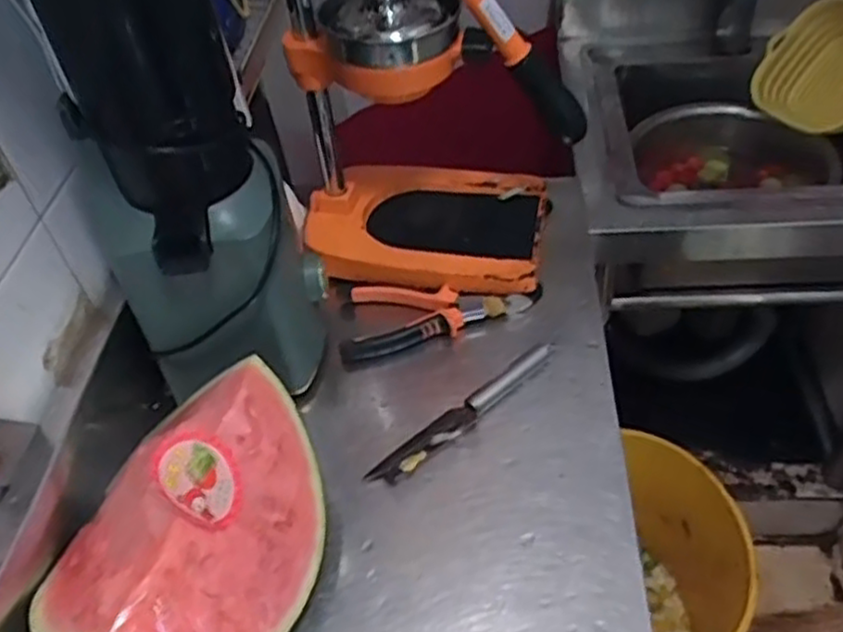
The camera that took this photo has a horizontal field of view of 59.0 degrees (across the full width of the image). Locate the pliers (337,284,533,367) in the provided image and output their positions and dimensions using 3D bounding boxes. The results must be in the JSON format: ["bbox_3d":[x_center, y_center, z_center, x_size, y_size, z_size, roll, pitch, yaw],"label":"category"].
[{"bbox_3d":[0.008,-0.007,0.732,0.184,0.024,0.081,-10,46,-3],"label":"pliers"}]

